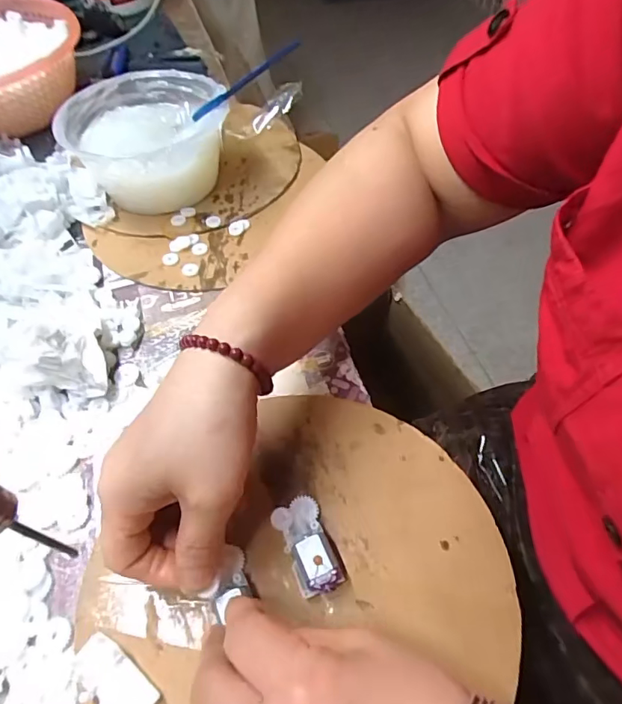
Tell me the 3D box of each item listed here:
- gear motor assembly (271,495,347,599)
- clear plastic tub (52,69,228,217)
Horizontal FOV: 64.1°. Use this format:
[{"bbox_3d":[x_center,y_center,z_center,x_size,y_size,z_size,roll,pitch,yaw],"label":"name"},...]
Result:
[{"bbox_3d":[-0.002,0.105,0.272,0.026,0.017,0.053,-17,56,-12],"label":"gear motor assembly"},{"bbox_3d":[-0.147,-0.188,0.453,0.145,0.067,0.142,-5,54,-4],"label":"clear plastic tub"}]

